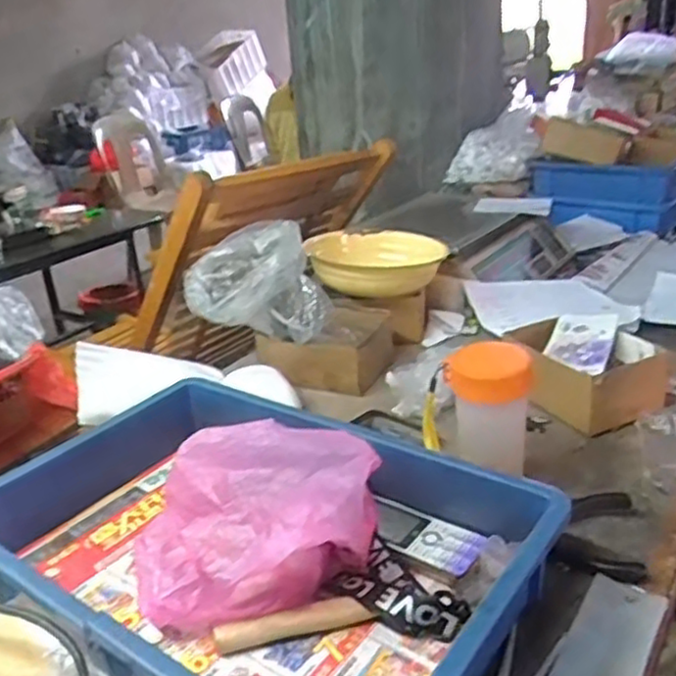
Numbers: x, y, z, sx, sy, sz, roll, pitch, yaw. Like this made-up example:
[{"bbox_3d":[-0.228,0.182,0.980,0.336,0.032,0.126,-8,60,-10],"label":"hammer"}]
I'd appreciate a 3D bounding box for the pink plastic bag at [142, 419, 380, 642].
[{"bbox_3d":[-0.068,0.149,0.551,0.190,0.118,0.111,-4,24,2],"label":"pink plastic bag"}]

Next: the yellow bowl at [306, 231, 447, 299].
[{"bbox_3d":[0.058,-0.107,1.026,0.194,0.072,0.141,2,24,14],"label":"yellow bowl"}]

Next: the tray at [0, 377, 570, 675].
[{"bbox_3d":[-0.071,0.149,0.562,0.424,0.111,0.290,13,29,35],"label":"tray"}]

